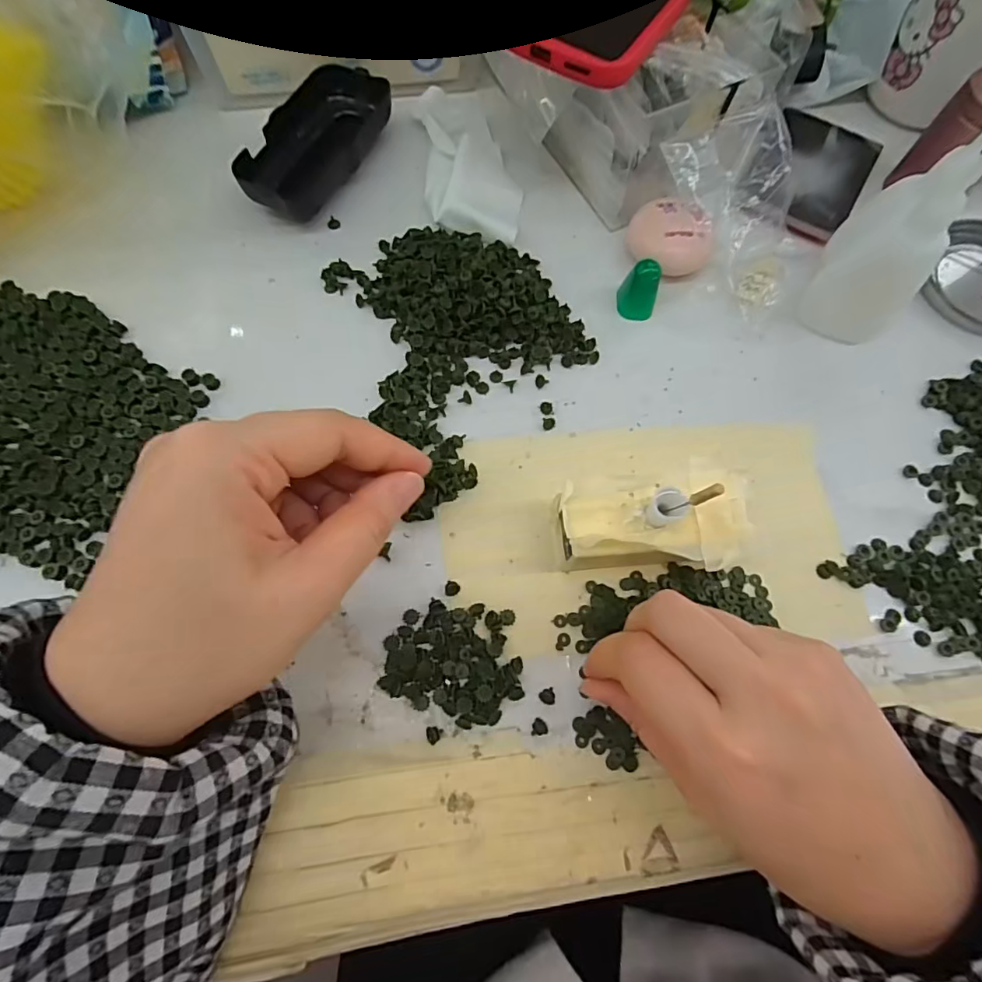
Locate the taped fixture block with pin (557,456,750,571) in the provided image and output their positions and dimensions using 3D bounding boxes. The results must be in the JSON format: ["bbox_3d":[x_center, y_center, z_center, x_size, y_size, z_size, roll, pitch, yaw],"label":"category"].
[{"bbox_3d":[0.070,0.014,0.234,0.082,0.041,0.045,-3,71,-3],"label":"taped fixture block with pin"}]

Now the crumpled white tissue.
[{"bbox_3d":[-0.014,-0.204,0.322,0.055,0.015,0.123,-6,71,-4],"label":"crumpled white tissue"}]

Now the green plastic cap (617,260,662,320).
[{"bbox_3d":[0.083,-0.109,0.285,0.015,0.030,0.017,-33,75,-13],"label":"green plastic cap"}]

